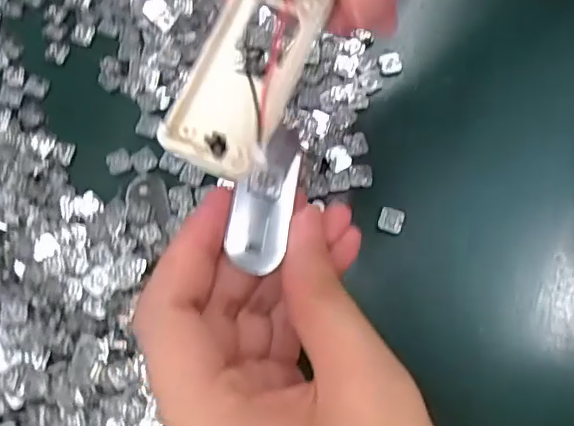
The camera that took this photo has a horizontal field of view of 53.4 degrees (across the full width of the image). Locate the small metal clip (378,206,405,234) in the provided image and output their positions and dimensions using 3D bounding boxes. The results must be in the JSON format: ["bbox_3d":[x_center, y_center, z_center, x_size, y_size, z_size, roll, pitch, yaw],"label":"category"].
[{"bbox_3d":[0.046,0.003,0.251,0.011,0.004,0.010,17,71,4],"label":"small metal clip"}]

